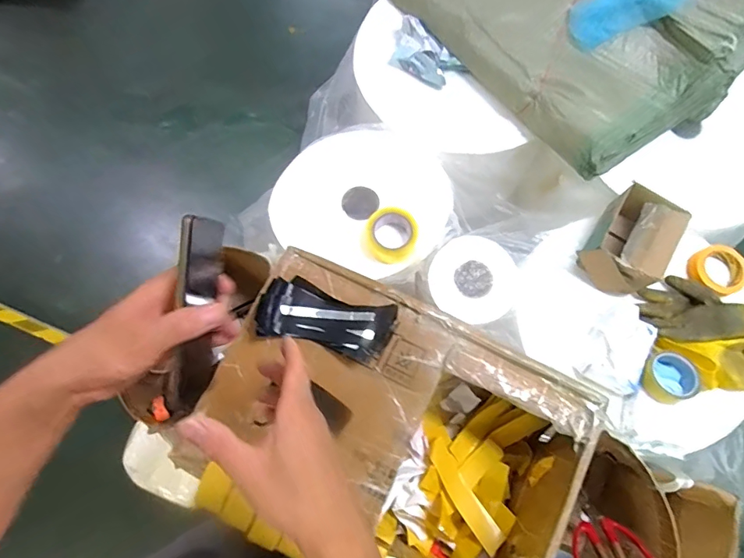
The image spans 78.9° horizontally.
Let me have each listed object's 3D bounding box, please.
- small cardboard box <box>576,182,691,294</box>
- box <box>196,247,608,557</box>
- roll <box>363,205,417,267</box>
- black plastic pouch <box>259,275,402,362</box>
[{"bbox_3d":[0.530,-0.074,0.930,0.141,0.087,0.205,37,77,9],"label":"small cardboard box"},{"bbox_3d":[0.031,0.203,0.627,0.463,0.175,0.302,26,76,7],"label":"box"},{"bbox_3d":[0.040,-0.091,0.963,0.115,0.044,0.119,7,75,2],"label":"roll"},{"bbox_3d":[-0.054,0.048,0.571,0.169,0.050,0.082,12,75,3],"label":"black plastic pouch"}]

